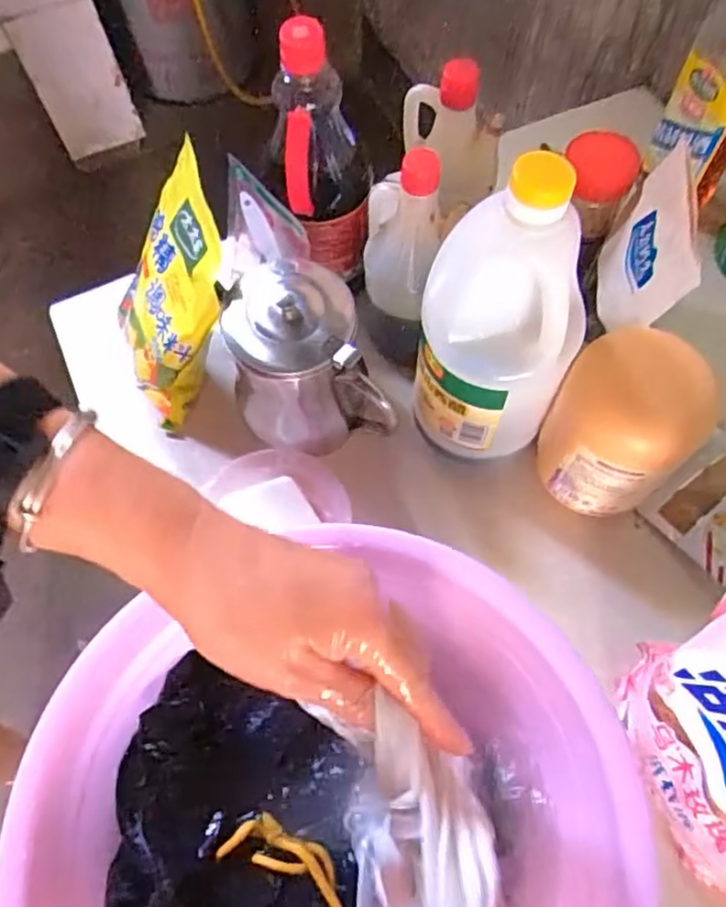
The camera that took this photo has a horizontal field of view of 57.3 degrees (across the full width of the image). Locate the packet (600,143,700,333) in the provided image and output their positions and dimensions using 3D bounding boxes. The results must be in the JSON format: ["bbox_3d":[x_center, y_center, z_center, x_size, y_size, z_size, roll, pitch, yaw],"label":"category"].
[{"bbox_3d":[0.230,-0.159,0.532,0.025,0.106,0.139,19,58,-13],"label":"packet"}]

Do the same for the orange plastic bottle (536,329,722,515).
[{"bbox_3d":[0.191,-0.020,0.505,0.076,0.158,0.097,-28,69,-11],"label":"orange plastic bottle"}]

